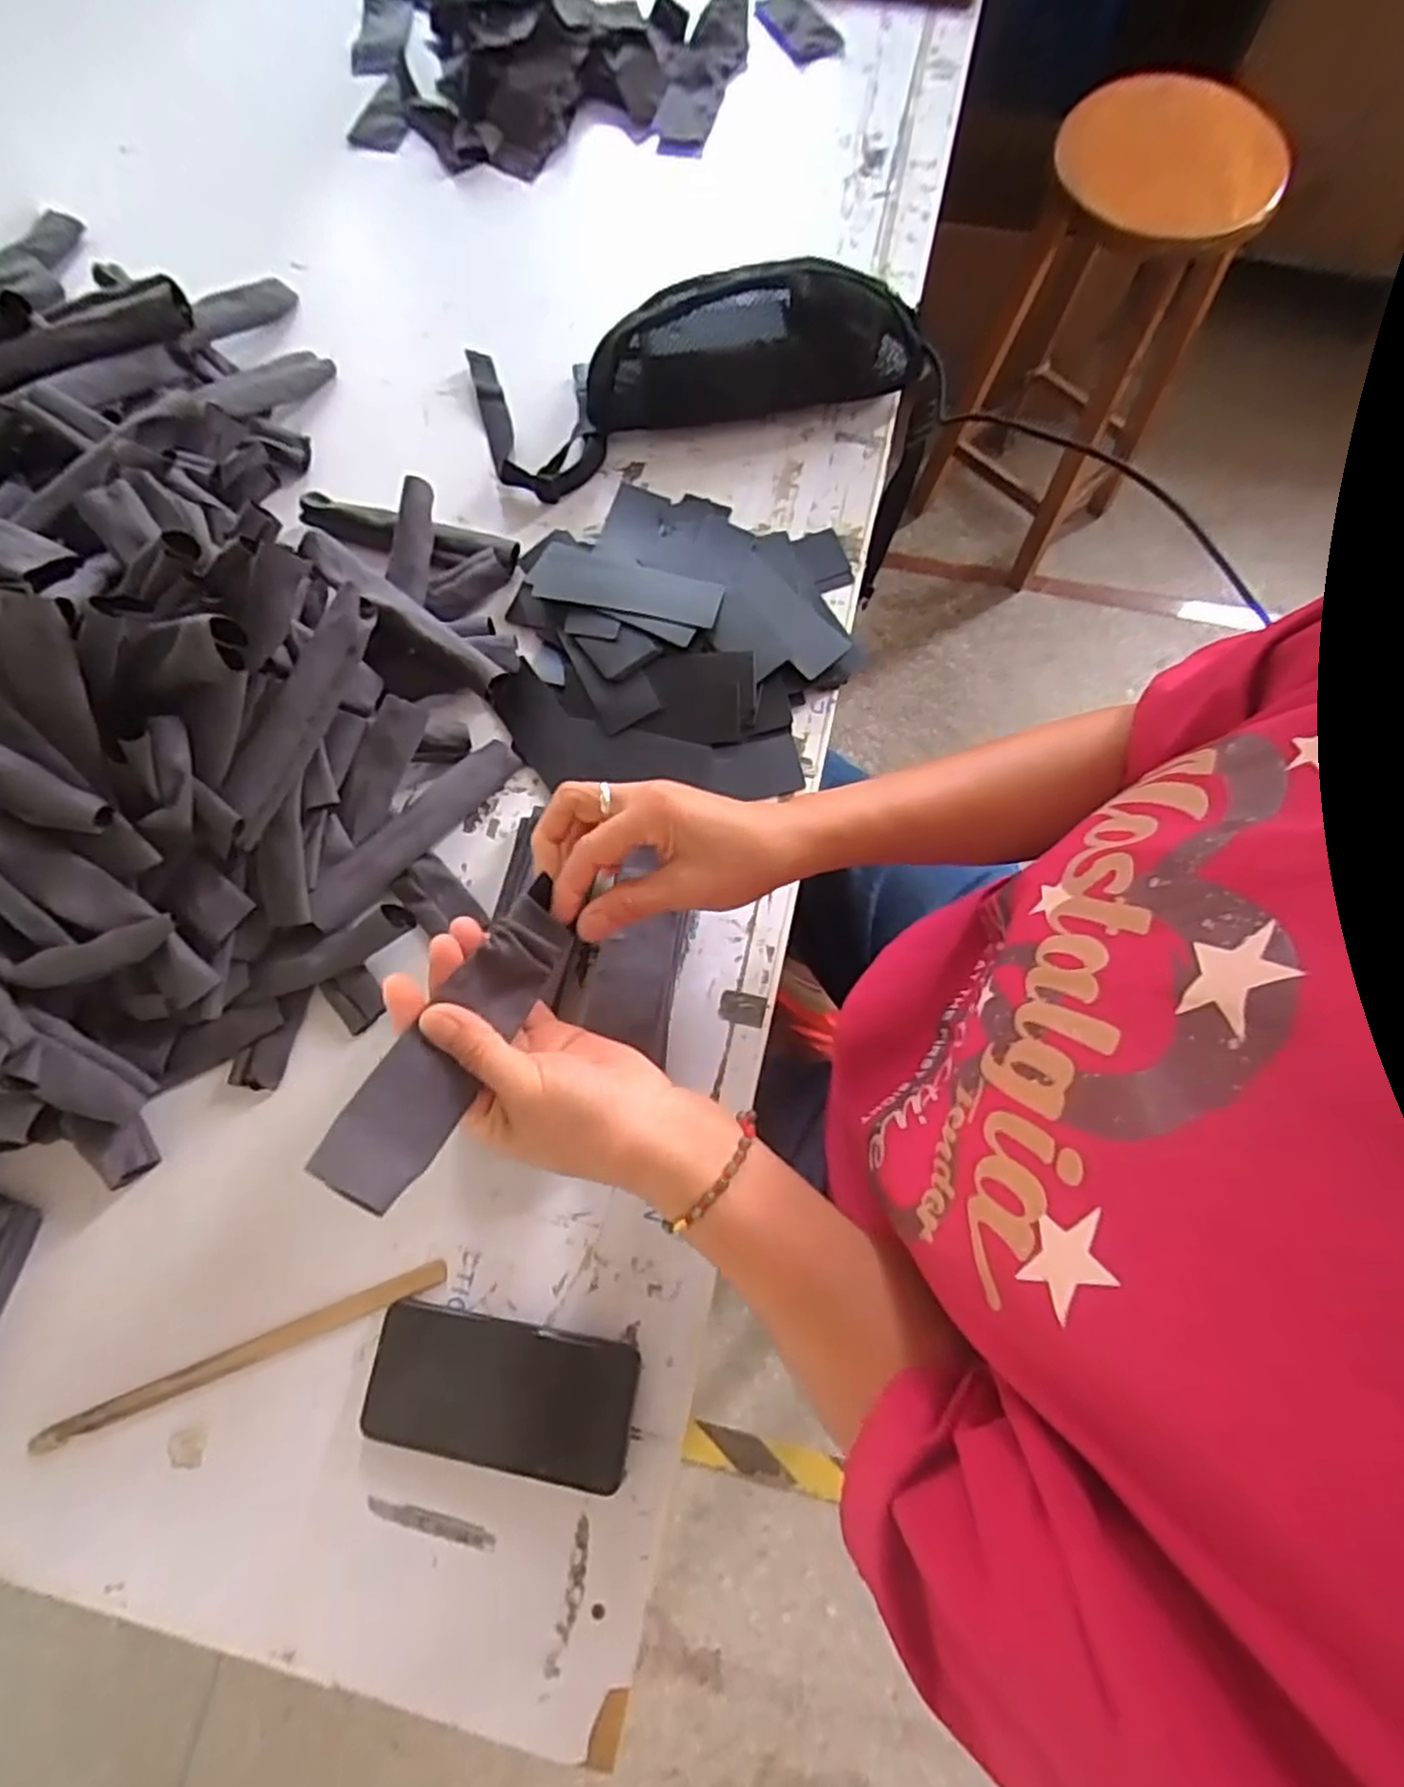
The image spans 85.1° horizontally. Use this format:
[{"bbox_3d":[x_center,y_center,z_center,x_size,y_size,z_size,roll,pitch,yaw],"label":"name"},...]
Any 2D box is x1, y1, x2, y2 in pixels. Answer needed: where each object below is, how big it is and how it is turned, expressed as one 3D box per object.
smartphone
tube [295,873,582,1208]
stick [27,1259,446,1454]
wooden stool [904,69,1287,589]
[{"bbox_3d":[-0.124,0.310,0.475,0.163,0.009,0.077,9,74,4],"label":"smartphone"},{"bbox_3d":[-0.114,0.067,0.361,0.043,0.014,0.158,38,63,-14],"label":"tube"},{"bbox_3d":[-0.295,0.296,0.490,0.269,0.004,0.014,-22,74,-4],"label":"stick"},{"bbox_3d":[0.607,-0.855,1.232,0.295,0.599,0.313,33,78,10],"label":"wooden stool"}]

